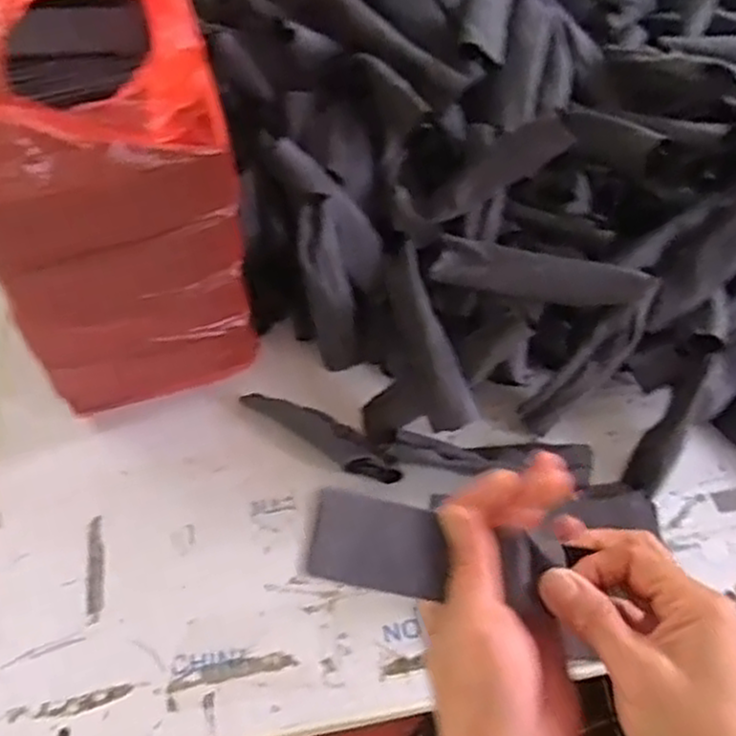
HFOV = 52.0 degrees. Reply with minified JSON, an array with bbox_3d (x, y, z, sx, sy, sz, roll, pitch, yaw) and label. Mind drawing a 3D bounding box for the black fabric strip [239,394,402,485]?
[{"bbox_3d":[-0.037,0.048,0.591,0.141,0.014,0.030,31,62,22],"label":"black fabric strip"}]

